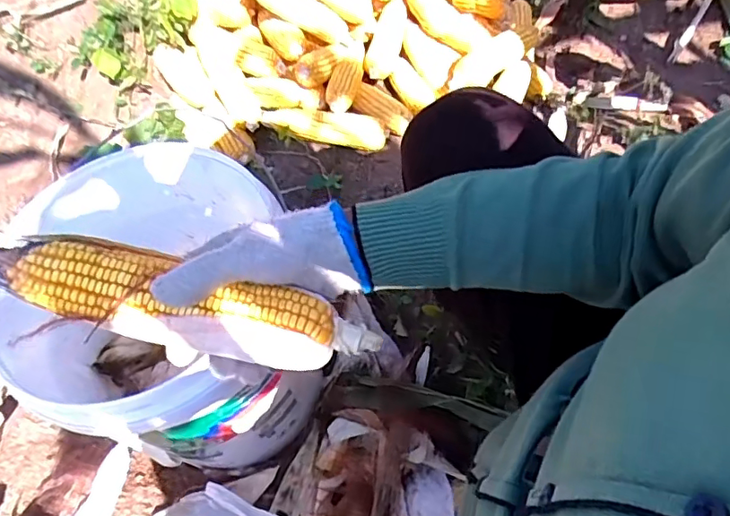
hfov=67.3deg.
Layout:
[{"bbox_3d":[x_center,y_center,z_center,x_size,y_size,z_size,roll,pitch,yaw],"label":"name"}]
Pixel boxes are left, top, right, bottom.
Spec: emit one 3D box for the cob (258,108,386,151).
[{"bbox_3d":[-0.070,-0.226,0.951,0.211,0.051,0.048,12,61,8],"label":"cob"}]

